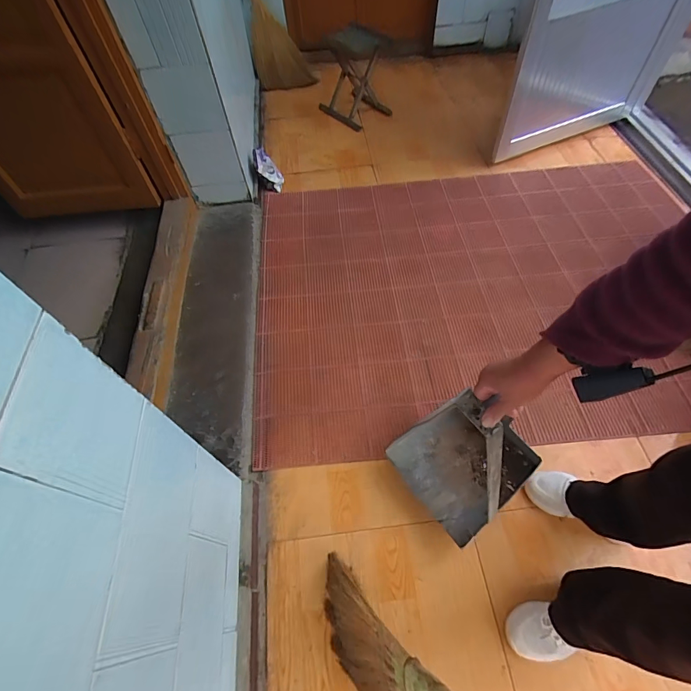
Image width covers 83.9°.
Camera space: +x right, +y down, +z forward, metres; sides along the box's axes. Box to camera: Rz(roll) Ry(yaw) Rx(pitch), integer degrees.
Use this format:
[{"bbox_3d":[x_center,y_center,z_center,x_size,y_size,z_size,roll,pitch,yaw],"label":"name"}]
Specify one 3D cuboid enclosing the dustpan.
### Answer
[{"bbox_3d":[0.280,0.274,0.917,0.259,0.093,0.261,-32,61,-16],"label":"dustpan"}]

